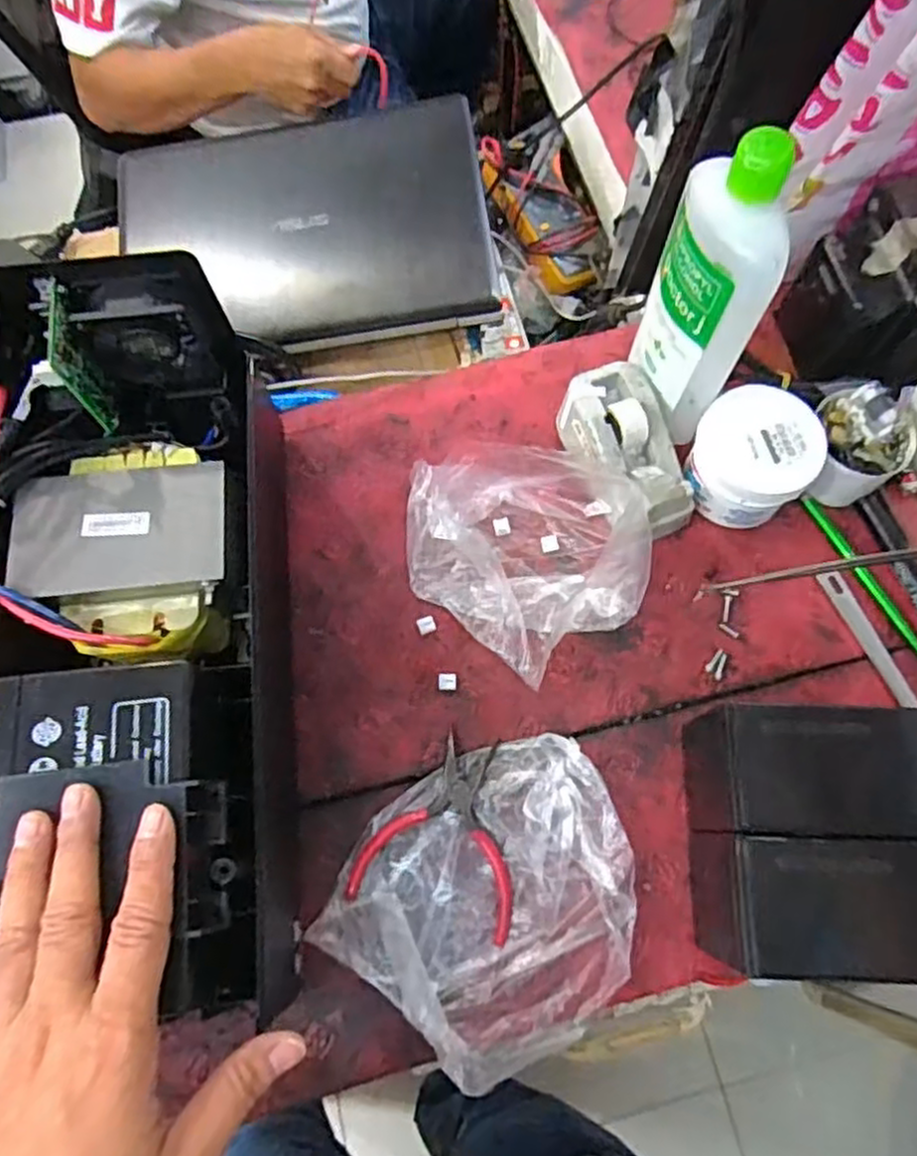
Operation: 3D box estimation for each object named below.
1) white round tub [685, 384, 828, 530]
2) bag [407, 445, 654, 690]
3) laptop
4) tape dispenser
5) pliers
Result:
[{"bbox_3d":[0.193,-0.079,0.486,0.075,0.051,0.077,0,71,0],"label":"white round tub"},{"bbox_3d":[0.044,-0.013,0.478,0.153,0.046,0.149,-3,71,-1],"label":"bag"},{"bbox_3d":[-0.131,-0.306,0.648,0.318,0.023,0.234,-11,71,-3],"label":"laptop"},{"bbox_3d":[0.116,-0.087,0.499,0.065,0.053,0.121,-27,73,-9],"label":"tape dispenser"},{"bbox_3d":[-0.005,0.151,0.440,0.095,0.012,0.104,16,72,6],"label":"pliers"}]

